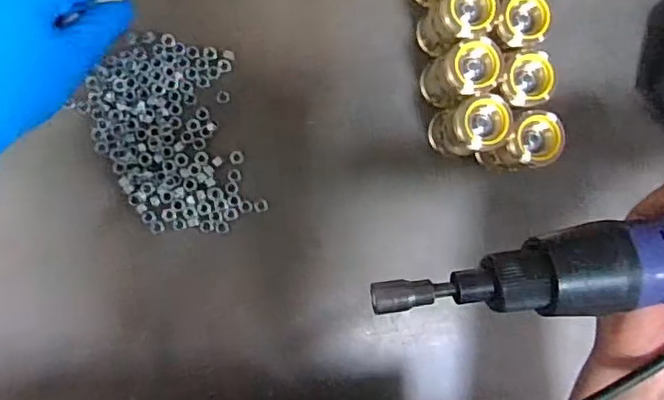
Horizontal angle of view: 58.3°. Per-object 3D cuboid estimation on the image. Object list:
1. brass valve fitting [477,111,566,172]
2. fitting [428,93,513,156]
[{"bbox_3d":[0.113,-0.035,0.365,0.034,0.057,0.032,-8,95,-7],"label":"brass valve fitting"},{"bbox_3d":[0.083,-0.044,0.356,0.031,0.068,0.031,-14,95,-6],"label":"fitting"}]

